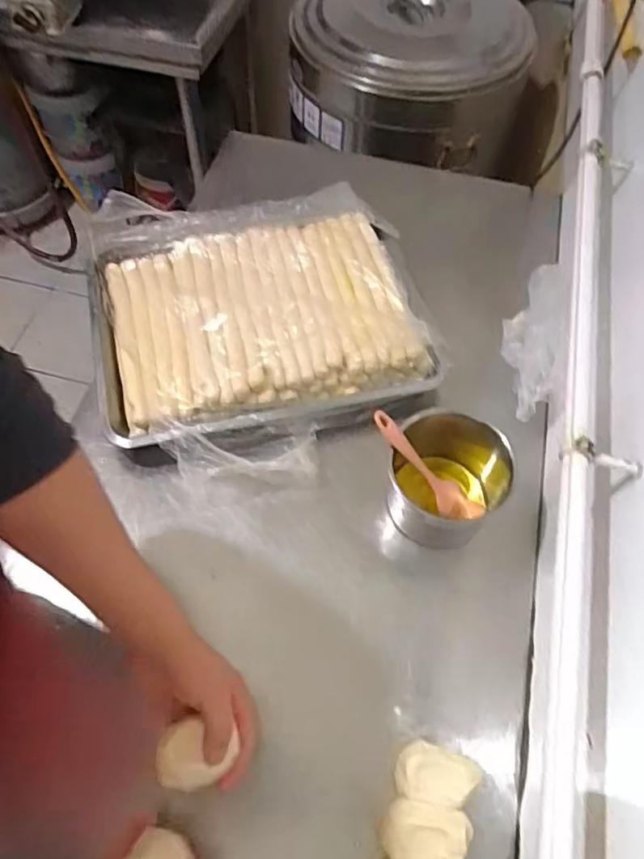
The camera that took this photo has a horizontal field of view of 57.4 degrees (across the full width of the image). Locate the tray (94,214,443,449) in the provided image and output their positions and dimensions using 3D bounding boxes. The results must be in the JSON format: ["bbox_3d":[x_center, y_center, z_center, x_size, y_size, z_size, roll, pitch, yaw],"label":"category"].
[{"bbox_3d":[-0.088,-0.142,0.792,0.416,0.079,0.333,-12,61,-9],"label":"tray"}]

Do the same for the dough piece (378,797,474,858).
[{"bbox_3d":[0.092,0.361,0.532,0.077,0.041,0.050,6,60,1],"label":"dough piece"}]

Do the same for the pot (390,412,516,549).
[{"bbox_3d":[0.139,0.057,0.673,0.119,0.138,0.137,2,60,-1],"label":"pot"}]

